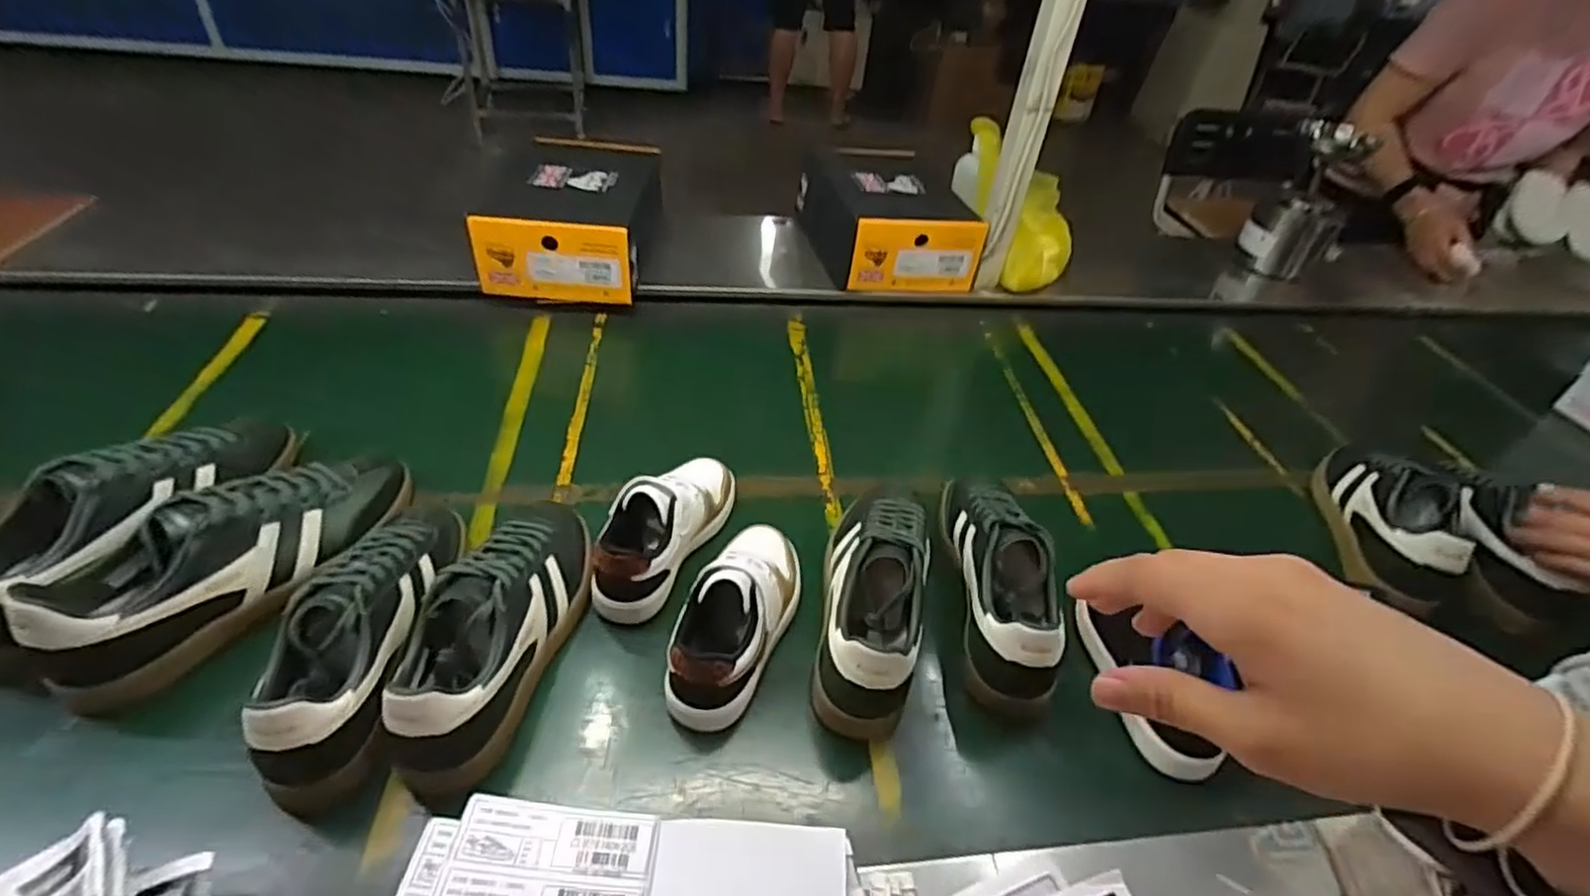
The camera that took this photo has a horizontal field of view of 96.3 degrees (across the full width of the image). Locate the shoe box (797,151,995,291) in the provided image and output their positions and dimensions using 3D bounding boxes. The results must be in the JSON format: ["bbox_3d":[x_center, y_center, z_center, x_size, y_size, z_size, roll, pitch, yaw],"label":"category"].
[{"bbox_3d":[0.145,-0.366,1.137,0.206,0.127,0.280,-5,40,-15],"label":"shoe box"}]

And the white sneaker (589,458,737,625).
[{"bbox_3d":[-0.115,0.063,0.658,0.068,0.083,0.191,23,41,18],"label":"white sneaker"}]

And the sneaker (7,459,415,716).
[{"bbox_3d":[-0.453,0.078,0.585,0.086,0.098,0.272,28,43,23],"label":"sneaker"}]

